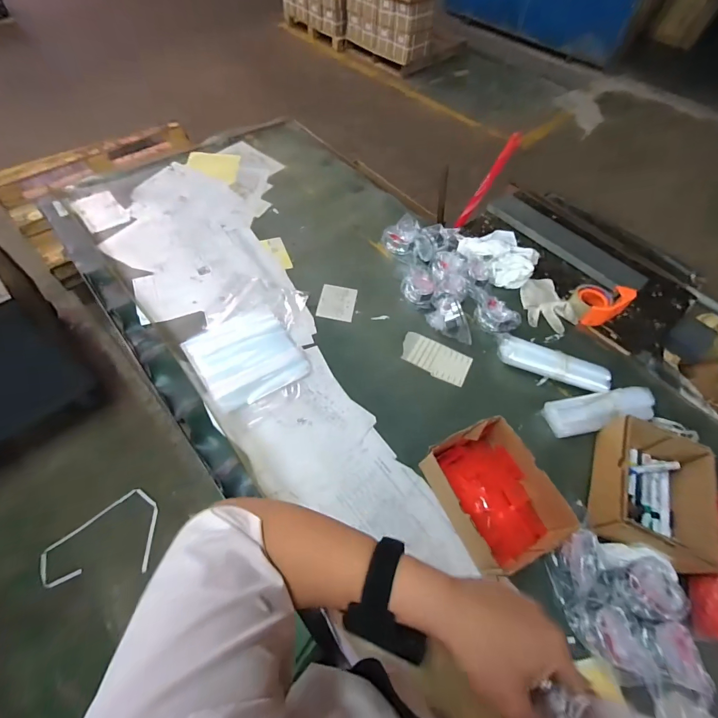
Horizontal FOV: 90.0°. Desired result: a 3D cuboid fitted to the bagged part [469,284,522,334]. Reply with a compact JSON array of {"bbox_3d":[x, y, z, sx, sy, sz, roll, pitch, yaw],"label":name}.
[{"bbox_3d":[0.304,-0.125,0.849,0.064,0.051,0.159,-25,63,-20],"label":"bagged part"}]

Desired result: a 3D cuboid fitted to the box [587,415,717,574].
[{"bbox_3d":[0.504,0.230,0.619,0.161,0.085,0.213,23,58,10],"label":"box"}]

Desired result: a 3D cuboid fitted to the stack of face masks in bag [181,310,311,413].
[{"bbox_3d":[-0.235,-0.010,0.758,0.201,0.015,0.211,-30,64,-22],"label":"stack of face masks in bag"}]

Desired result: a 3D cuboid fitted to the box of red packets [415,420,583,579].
[{"bbox_3d":[0.220,0.225,0.601,0.159,0.089,0.202,-20,61,-17],"label":"box of red packets"}]

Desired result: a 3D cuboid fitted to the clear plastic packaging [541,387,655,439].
[{"bbox_3d":[0.478,0.104,0.720,0.215,0.054,0.076,-8,59,-9],"label":"clear plastic packaging"}]

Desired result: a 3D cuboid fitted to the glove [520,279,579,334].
[{"bbox_3d":[0.463,-0.138,0.889,0.114,0.025,0.163,-6,58,-9],"label":"glove"}]

